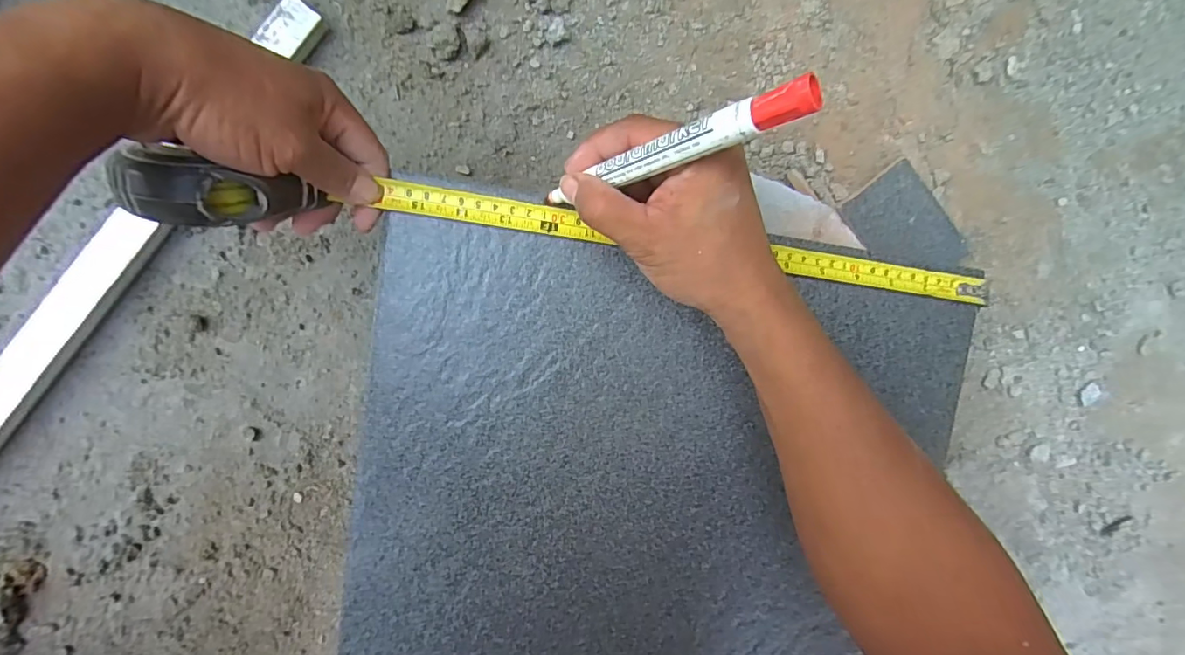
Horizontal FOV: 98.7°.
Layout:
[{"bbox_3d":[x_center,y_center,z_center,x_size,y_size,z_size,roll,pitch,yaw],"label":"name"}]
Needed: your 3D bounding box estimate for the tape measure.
[{"bbox_3d":[0.024,-0.053,0.305,0.493,0.052,0.040,4,94,-14],"label":"tape measure"}]

